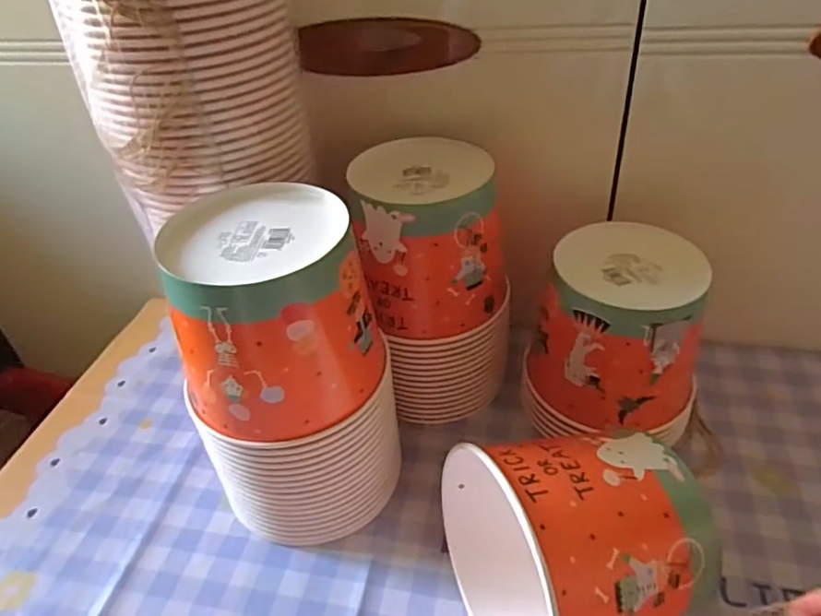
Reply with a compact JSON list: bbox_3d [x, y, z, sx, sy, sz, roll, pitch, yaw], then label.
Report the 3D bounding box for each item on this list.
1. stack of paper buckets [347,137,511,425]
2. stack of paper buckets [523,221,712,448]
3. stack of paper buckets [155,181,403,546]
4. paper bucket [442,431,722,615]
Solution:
[{"bbox_3d":[0.027,-0.019,0.584,0.137,0.240,0.144,-4,39,0],"label":"stack of paper buckets"},{"bbox_3d":[0.198,0.034,0.563,0.145,0.174,0.147,15,44,24],"label":"stack of paper buckets"},{"bbox_3d":[-0.093,0.055,0.486,0.148,0.268,0.151,-11,40,-7],"label":"stack of paper buckets"},{"bbox_3d":[0.109,0.150,0.424,0.136,0.146,0.168,-23,42,-21],"label":"paper bucket"}]

